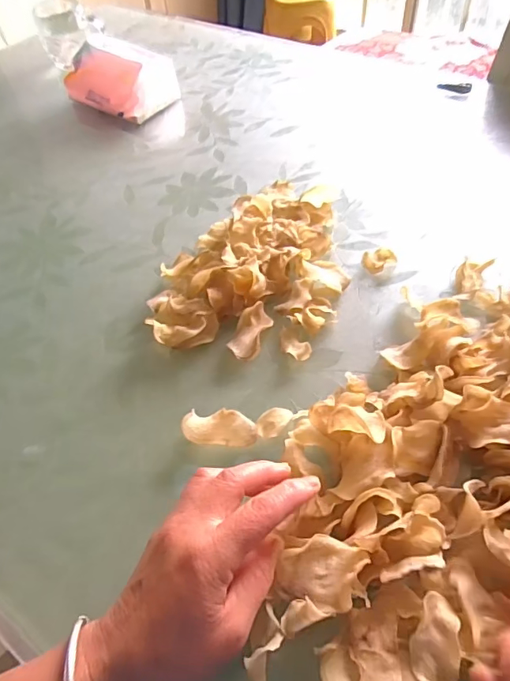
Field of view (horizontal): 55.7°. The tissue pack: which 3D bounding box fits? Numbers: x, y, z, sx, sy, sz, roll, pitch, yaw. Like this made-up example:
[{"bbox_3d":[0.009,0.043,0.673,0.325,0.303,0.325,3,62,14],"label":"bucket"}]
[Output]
[{"bbox_3d":[-0.192,-0.367,0.675,0.146,0.067,0.093,28,59,23],"label":"tissue pack"}]

